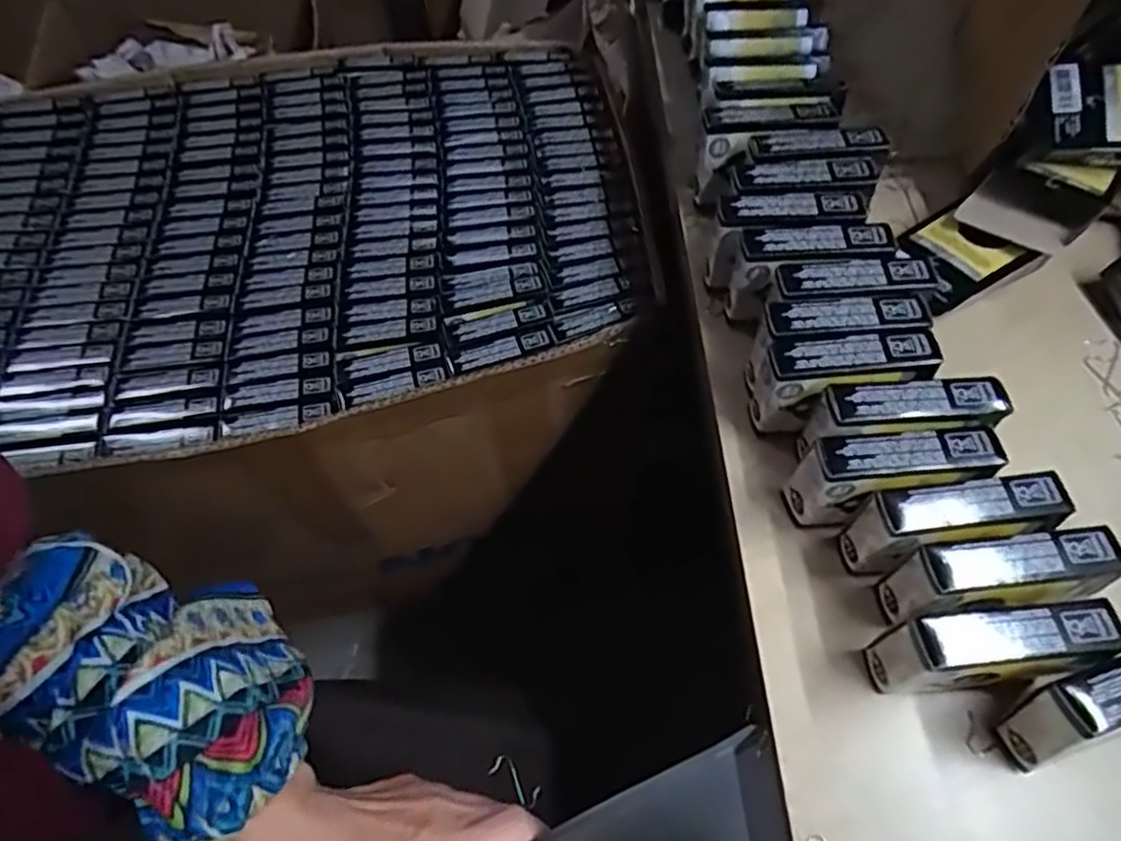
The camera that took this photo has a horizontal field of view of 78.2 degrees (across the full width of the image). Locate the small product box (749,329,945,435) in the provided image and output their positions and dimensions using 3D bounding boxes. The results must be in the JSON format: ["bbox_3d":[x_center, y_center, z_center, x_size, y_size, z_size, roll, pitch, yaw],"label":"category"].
[{"bbox_3d":[0.130,-0.015,0.322,0.074,0.050,0.024,-6,61,1],"label":"small product box"}]

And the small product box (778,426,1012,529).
[{"bbox_3d":[0.143,0.027,0.299,0.077,0.048,0.023,-4,61,2],"label":"small product box"}]

